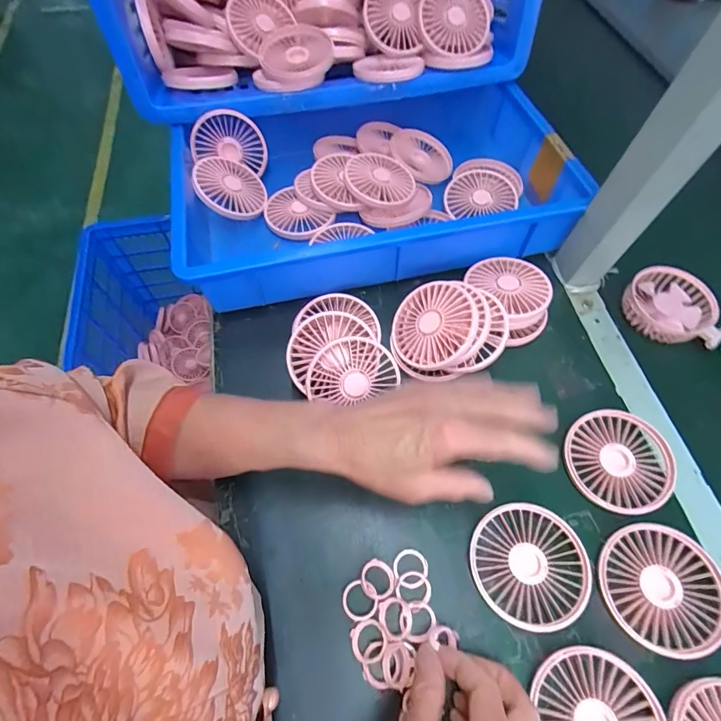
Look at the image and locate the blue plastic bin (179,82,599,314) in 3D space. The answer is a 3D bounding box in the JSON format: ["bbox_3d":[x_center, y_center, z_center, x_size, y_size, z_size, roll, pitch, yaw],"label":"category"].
[{"bbox_3d":[0.023,-0.213,0.479,0.450,0.091,0.266,-10,63,-7],"label":"blue plastic bin"}]

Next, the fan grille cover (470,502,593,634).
[{"bbox_3d":[0.134,0.161,0.317,0.083,0.016,0.088,34,66,15],"label":"fan grille cover"}]

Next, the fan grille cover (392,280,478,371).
[{"bbox_3d":[0.071,-0.034,0.387,0.083,0.014,0.085,0,77,36],"label":"fan grille cover"}]

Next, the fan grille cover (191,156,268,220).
[{"bbox_3d":[-0.156,-0.211,0.480,0.082,0.013,0.083,7,67,-30],"label":"fan grille cover"}]

